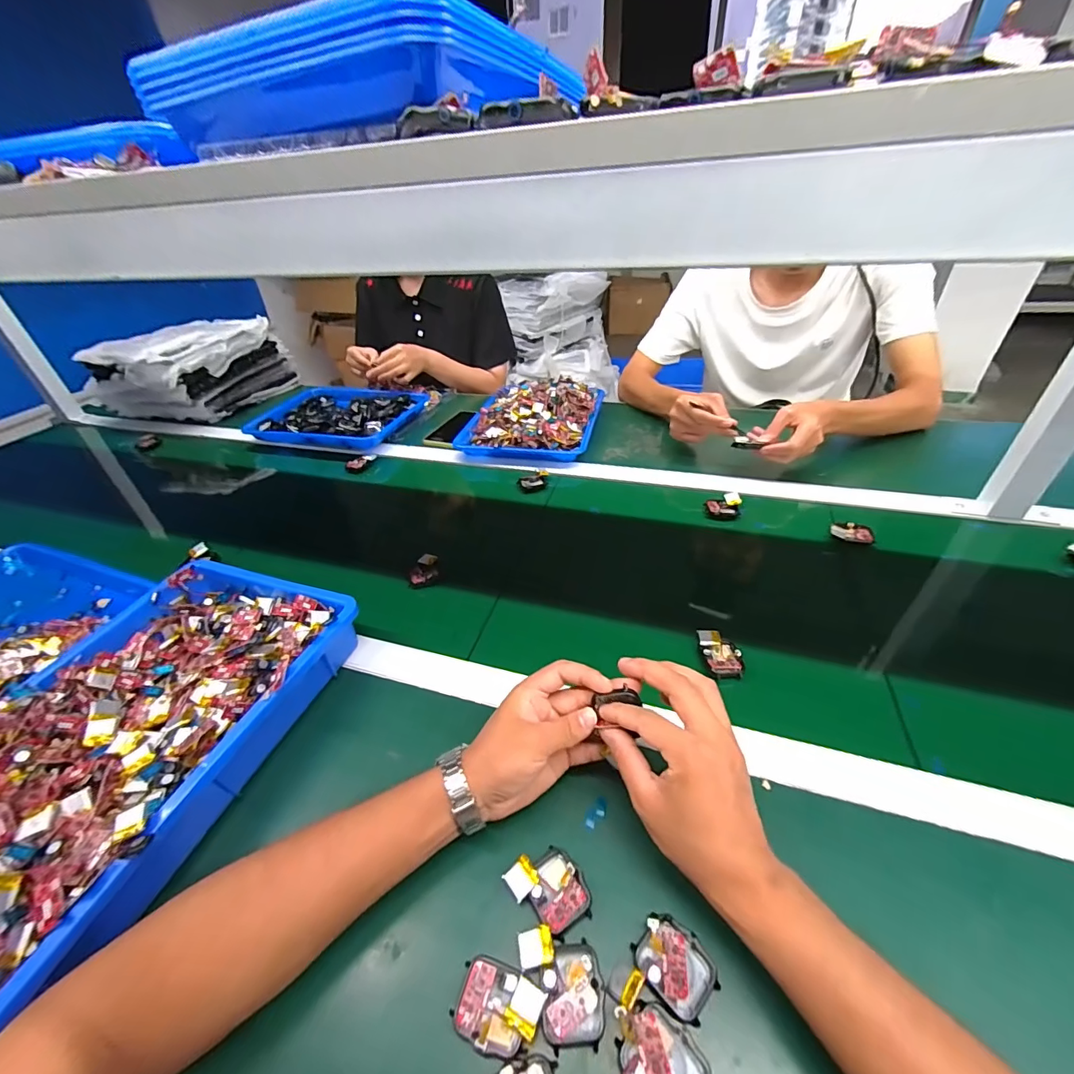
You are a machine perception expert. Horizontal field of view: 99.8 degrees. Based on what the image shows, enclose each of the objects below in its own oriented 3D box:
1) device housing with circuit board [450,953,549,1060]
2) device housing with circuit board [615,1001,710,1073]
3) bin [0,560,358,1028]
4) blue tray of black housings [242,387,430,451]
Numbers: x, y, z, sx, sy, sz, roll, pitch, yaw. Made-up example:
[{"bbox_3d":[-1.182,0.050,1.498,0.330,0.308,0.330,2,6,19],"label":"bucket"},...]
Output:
[{"bbox_3d":[-0.023,0.283,0.273,0.051,0.010,0.038,9,41,16],"label":"device housing with circuit board"},{"bbox_3d":[0.070,0.293,0.252,0.038,0.012,0.049,-32,46,-30],"label":"device housing with circuit board"},{"bbox_3d":[-0.362,0.178,0.401,0.243,0.098,0.384,10,41,18],"label":"bin"},{"bbox_3d":[-0.412,-0.261,0.955,0.311,0.038,0.236,9,41,17],"label":"blue tray of black housings"}]

